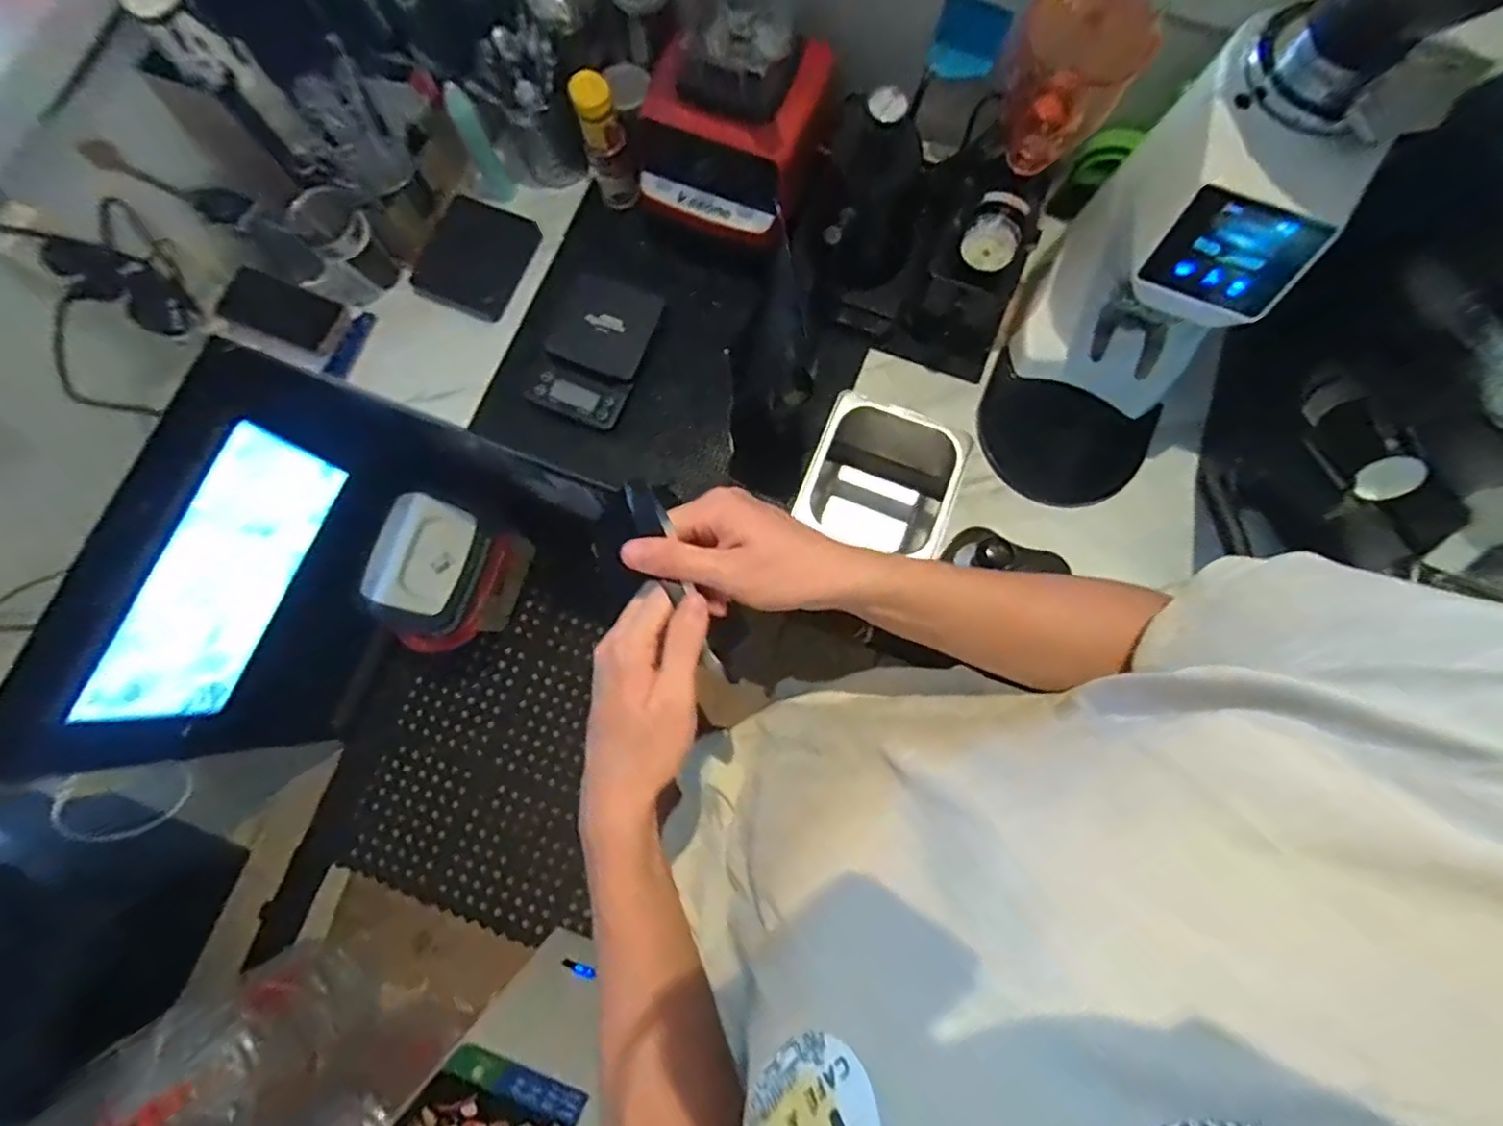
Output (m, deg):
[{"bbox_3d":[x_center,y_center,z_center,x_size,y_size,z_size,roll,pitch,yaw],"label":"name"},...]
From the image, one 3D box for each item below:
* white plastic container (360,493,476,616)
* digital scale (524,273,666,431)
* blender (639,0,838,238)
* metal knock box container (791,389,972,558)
[{"bbox_3d":[-0.648,-0.020,1.219,0.168,0.081,0.214,13,79,3],"label":"white plastic container"},{"bbox_3d":[-0.202,-0.280,0.832,0.127,0.030,0.189,23,80,5],"label":"digital scale"},{"bbox_3d":[-0.028,-0.539,0.619,0.186,0.381,0.172,27,80,6],"label":"blender"},{"bbox_3d":[0.149,-0.085,0.761,0.164,0.113,0.165,21,80,5],"label":"metal knock box container"}]

